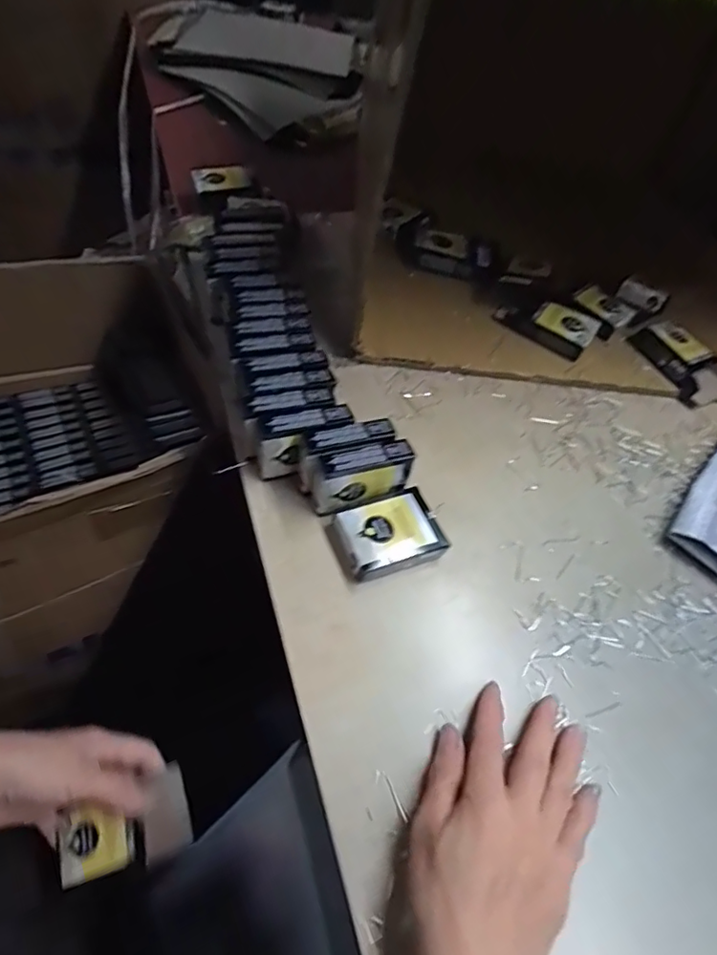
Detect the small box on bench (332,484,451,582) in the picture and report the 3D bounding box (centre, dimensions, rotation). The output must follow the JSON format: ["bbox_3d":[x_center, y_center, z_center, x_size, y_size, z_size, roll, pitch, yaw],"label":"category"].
[{"bbox_3d":[0.023,0.043,0.419,0.075,0.024,0.055,-17,59,-20],"label":"small box on bench"}]

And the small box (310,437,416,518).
[{"bbox_3d":[0.002,0.004,0.425,0.076,0.060,0.024,-11,58,-17],"label":"small box"}]

